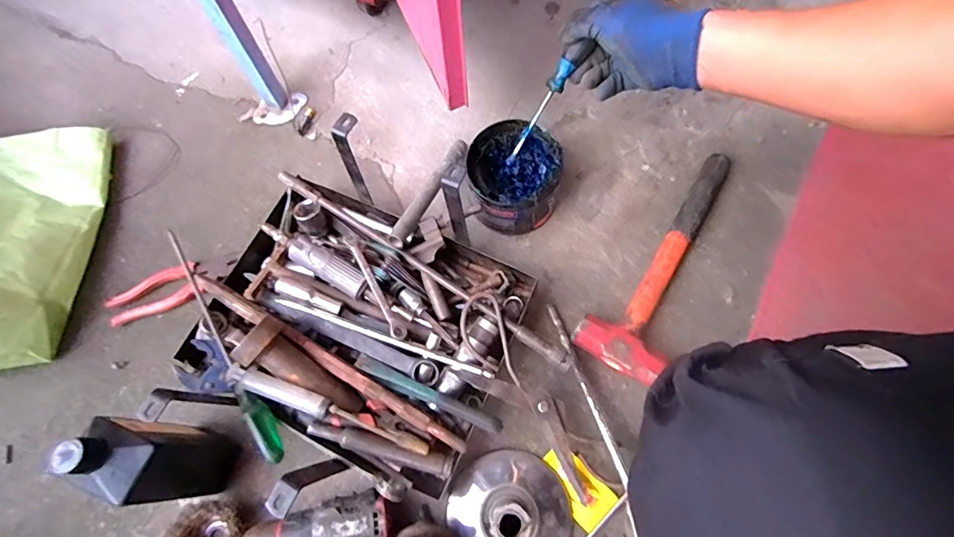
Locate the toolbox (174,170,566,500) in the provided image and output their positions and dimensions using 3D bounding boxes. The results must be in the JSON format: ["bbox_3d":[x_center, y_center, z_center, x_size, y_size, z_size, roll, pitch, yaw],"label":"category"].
[{"bbox_3d":[-0.117,0.065,0.541,0.378,0.088,0.306,28,68,12],"label":"toolbox"}]

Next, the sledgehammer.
[{"bbox_3d":[0.248,-0.014,0.599,0.102,0.038,0.327,32,69,14],"label":"sledgehammer"}]

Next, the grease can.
[{"bbox_3d":[0.047,-0.117,0.623,0.108,0.084,0.122,1,65,0],"label":"grease can"}]

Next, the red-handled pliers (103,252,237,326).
[{"bbox_3d":[-0.400,0.023,0.618,0.161,0.017,0.051,-27,71,-7],"label":"red-handled pliers"}]

